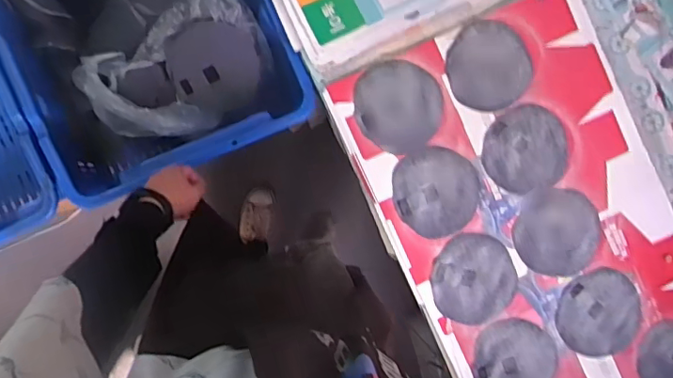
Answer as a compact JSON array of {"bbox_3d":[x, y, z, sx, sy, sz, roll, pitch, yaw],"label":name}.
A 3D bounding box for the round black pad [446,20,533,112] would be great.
[{"bbox_3d":[0.255,-0.207,0.915,0.139,0.019,0.146,0,97,-1],"label":"round black pad"}]

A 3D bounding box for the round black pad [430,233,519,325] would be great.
[{"bbox_3d":[0.237,0.154,0.925,0.149,0.019,0.146,0,90,-5],"label":"round black pad"}]

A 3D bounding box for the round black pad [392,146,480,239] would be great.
[{"bbox_3d":[0.169,0.004,0.915,0.145,0.012,0.148,0,86,-8],"label":"round black pad"}]

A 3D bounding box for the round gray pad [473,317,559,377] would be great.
[{"bbox_3d":[0.304,0.295,0.935,0.143,0.013,0.147,0,90,-5],"label":"round gray pad"}]

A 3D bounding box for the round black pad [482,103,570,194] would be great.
[{"bbox_3d":[0.322,-0.069,0.921,0.144,0.023,0.142,0,90,-5],"label":"round black pad"}]

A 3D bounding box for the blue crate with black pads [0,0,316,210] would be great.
[{"bbox_3d":[-0.356,-0.351,0.913,0.430,0.256,0.663,-24,92,-5],"label":"blue crate with black pads"}]

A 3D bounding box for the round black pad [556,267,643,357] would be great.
[{"bbox_3d":[0.468,0.216,0.954,0.160,0.010,0.148,0,90,-5],"label":"round black pad"}]

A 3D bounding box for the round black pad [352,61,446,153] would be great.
[{"bbox_3d":[0.105,-0.140,0.904,0.141,0.011,0.151,0,90,-5],"label":"round black pad"}]

